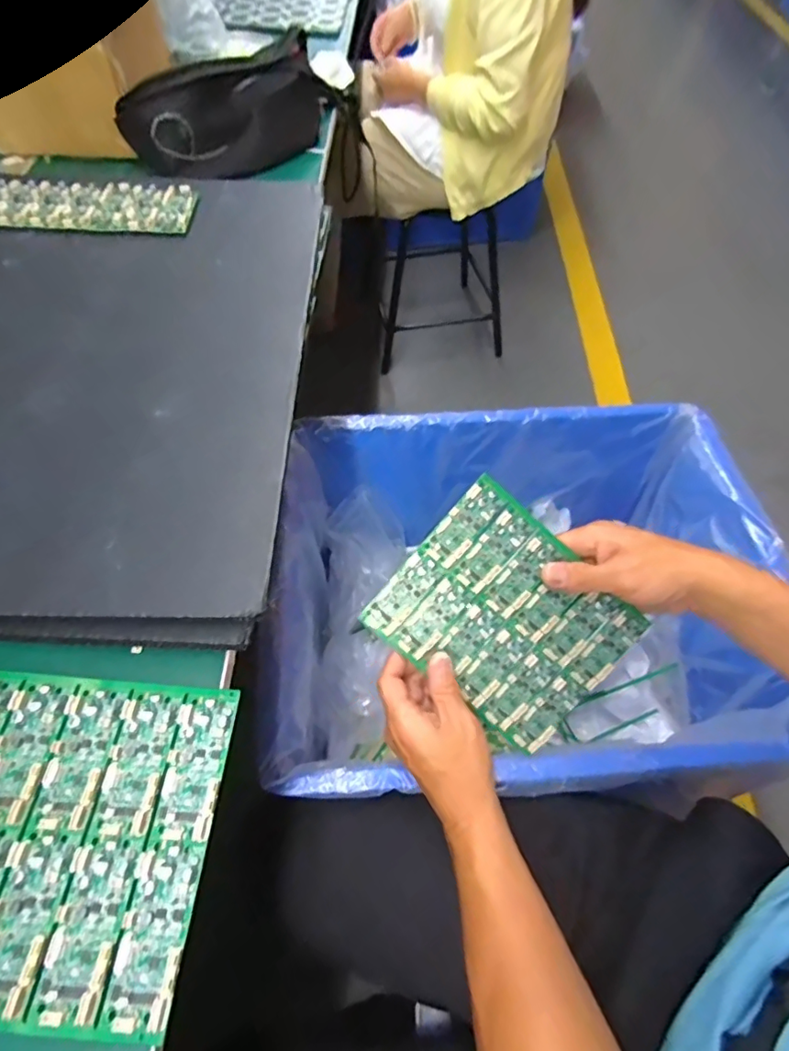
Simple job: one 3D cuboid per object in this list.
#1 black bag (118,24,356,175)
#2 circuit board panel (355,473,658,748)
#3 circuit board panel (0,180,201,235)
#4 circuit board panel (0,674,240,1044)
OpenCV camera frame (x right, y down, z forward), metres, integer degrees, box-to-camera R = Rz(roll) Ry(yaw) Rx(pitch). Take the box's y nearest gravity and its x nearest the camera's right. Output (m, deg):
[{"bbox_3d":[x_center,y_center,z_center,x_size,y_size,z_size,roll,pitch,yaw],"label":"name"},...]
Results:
[{"bbox_3d":[-0.175,-0.508,0.629,0.302,0.105,0.060,-37,66,-20],"label":"black bag"},{"bbox_3d":[0.092,0.077,0.419,0.186,0.005,0.148,40,94,-6],"label":"circuit board panel"},{"bbox_3d":[-0.317,-0.311,0.501,0.238,0.014,0.076,-1,59,-1],"label":"circuit board panel"},{"bbox_3d":[-0.192,0.156,0.267,0.187,0.014,0.150,4,59,2],"label":"circuit board panel"}]

